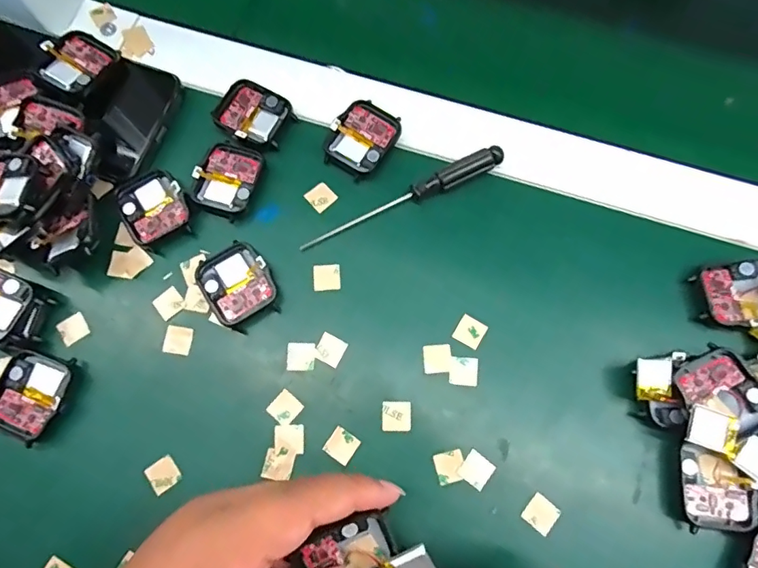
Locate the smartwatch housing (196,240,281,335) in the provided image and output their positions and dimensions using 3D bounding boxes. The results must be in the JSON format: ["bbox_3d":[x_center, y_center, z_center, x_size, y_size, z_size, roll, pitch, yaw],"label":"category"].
[{"bbox_3d":[-0.081,0.001,0.285,0.037,0.011,0.044,-31,77,-6],"label":"smartwatch housing"}]

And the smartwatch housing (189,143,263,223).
[{"bbox_3d":[-0.091,-0.064,0.300,0.036,0.007,0.043,21,77,6],"label":"smartwatch housing"}]

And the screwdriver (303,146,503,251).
[{"bbox_3d":[0.015,-0.049,0.296,0.129,0.012,0.012,-26,77,-5],"label":"screwdriver"}]

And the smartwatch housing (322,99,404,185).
[{"bbox_3d":[-0.011,-0.089,0.308,0.036,0.009,0.045,34,79,9],"label":"smartwatch housing"}]

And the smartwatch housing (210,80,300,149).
[{"bbox_3d":[-0.078,-0.106,0.311,0.046,0.006,0.036,29,78,8],"label":"smartwatch housing"}]

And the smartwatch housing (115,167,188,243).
[{"bbox_3d":[-0.135,-0.046,0.297,0.038,0.010,0.041,-28,77,-6],"label":"smartwatch housing"}]

